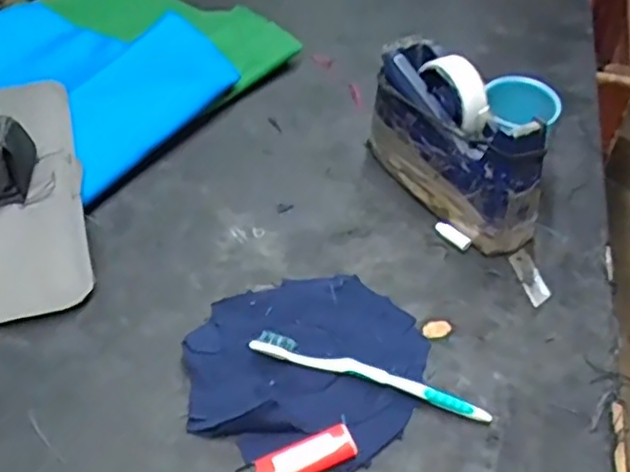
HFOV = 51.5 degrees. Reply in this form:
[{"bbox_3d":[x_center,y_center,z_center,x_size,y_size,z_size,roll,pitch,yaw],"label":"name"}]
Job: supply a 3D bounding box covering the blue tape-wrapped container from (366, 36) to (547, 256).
[{"bbox_3d":[0.128,-0.088,0.617,0.064,0.115,0.205,-22,50,-23],"label":"blue tape-wrapped container"}]

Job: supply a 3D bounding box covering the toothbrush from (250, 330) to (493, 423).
[{"bbox_3d":[0.040,0.104,0.479,0.177,0.019,0.016,15,46,12],"label":"toothbrush"}]

